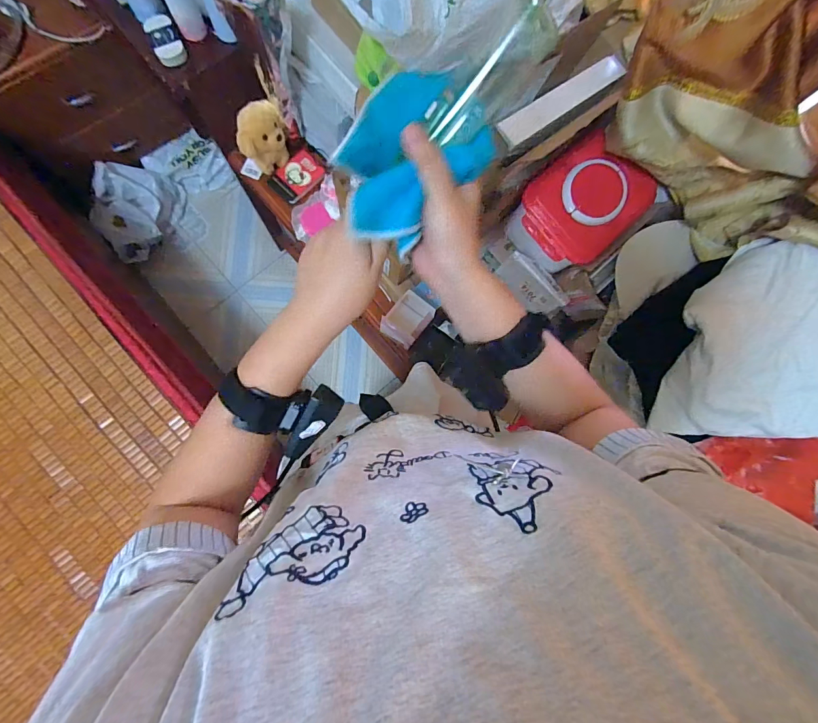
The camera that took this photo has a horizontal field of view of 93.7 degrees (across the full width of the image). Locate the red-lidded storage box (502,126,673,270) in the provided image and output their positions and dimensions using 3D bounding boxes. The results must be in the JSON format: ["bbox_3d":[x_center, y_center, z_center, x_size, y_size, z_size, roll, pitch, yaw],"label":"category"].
[{"bbox_3d":[0.280,-0.249,0.643,0.195,0.133,0.160,-43,88,-8],"label":"red-lidded storage box"}]

